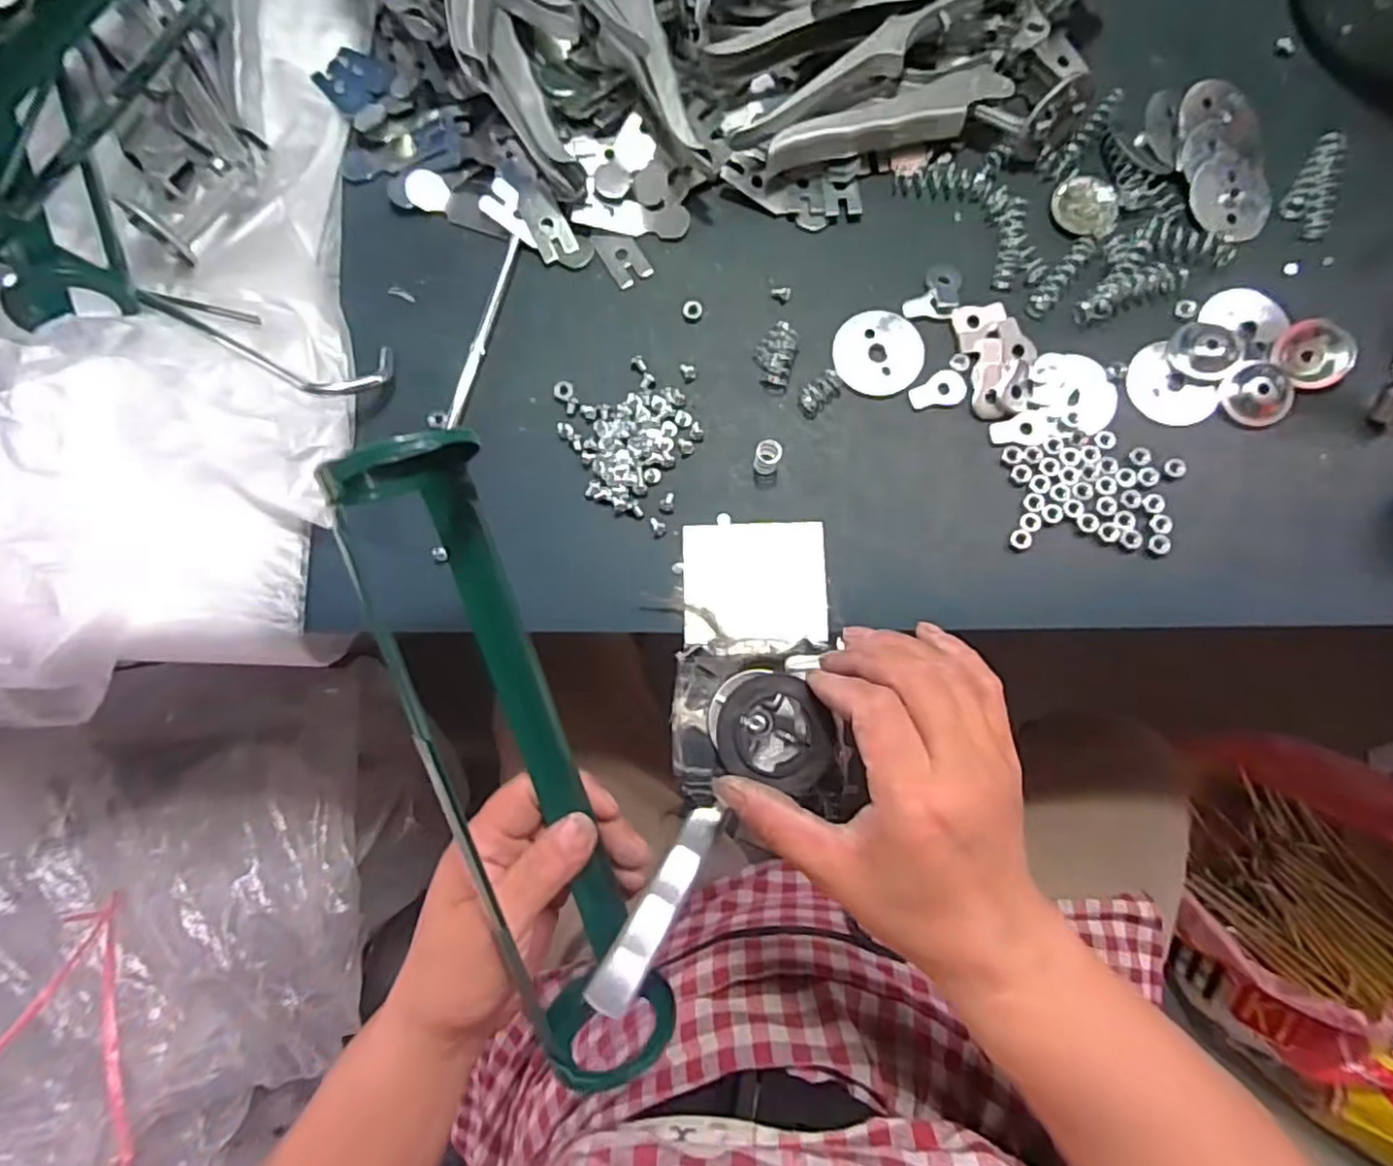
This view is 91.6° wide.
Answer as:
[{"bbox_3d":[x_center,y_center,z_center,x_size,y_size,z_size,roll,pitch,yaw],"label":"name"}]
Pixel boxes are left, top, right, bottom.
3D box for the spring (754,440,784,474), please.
[{"bbox_3d":[0.036,-0.064,0.345,0.013,0.023,0.011,16,84,4],"label":"spring"}]

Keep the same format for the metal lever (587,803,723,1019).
[{"bbox_3d":[-0.014,0.129,0.275,0.016,0.006,0.089,34,46,6],"label":"metal lever"}]

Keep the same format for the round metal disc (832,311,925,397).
[{"bbox_3d":[0.097,-0.123,0.359,0.045,0.004,0.047,0,81,3],"label":"round metal disc"}]

